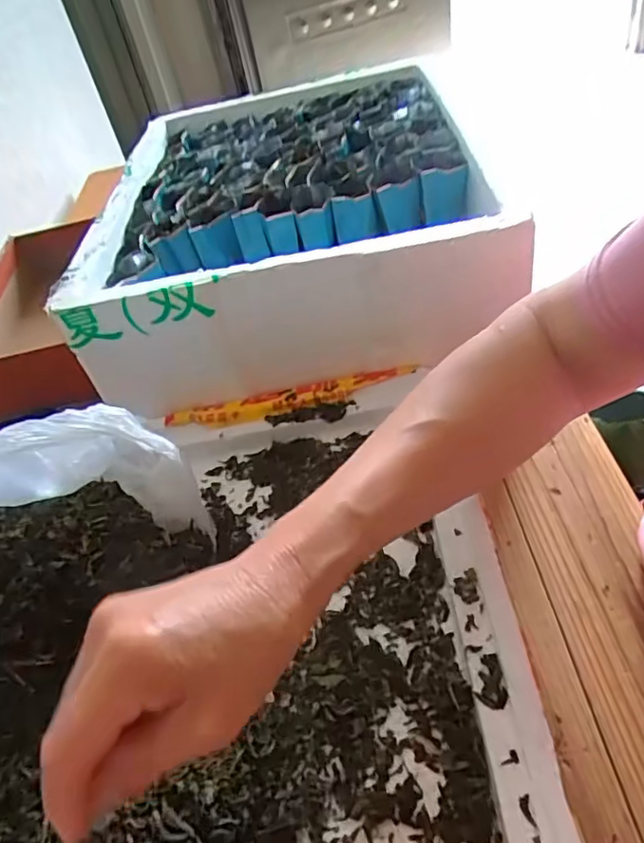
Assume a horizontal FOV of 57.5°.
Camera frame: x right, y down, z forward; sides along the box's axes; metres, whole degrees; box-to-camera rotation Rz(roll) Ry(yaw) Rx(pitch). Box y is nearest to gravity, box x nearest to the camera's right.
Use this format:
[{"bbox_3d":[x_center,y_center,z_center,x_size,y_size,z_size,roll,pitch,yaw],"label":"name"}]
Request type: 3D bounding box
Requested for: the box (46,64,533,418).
[{"bbox_3d":[-0.029,-0.227,0.623,0.350,0.124,0.475,-8,43,7],"label":"box"}]

